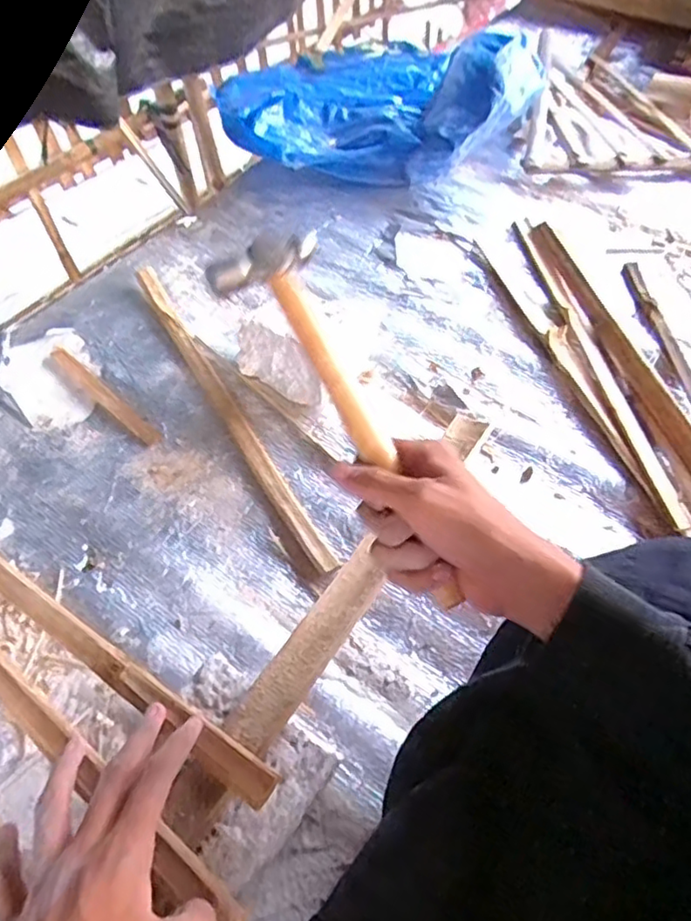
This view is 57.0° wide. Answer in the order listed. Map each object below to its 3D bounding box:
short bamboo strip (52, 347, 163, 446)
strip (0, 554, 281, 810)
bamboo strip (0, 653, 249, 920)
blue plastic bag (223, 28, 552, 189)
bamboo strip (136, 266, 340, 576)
[{"bbox_3d":[-0.278,-0.076,0.731,0.195,0.008,0.021,37,63,24],"label":"short bamboo strip"},{"bbox_3d":[-0.234,0.125,0.508,0.469,0.010,0.024,23,57,30],"label":"strip"},{"bbox_3d":[-0.252,0.167,0.474,0.495,0.017,0.023,25,58,31],"label":"bamboo strip"},{"bbox_3d":[0.046,-0.611,1.034,0.502,0.141,0.412,-6,55,-3],"label":"blue plastic bag"},{"bbox_3d":[-0.143,-0.068,0.718,0.032,0.016,0.486,-26,58,-17],"label":"bamboo strip"}]

